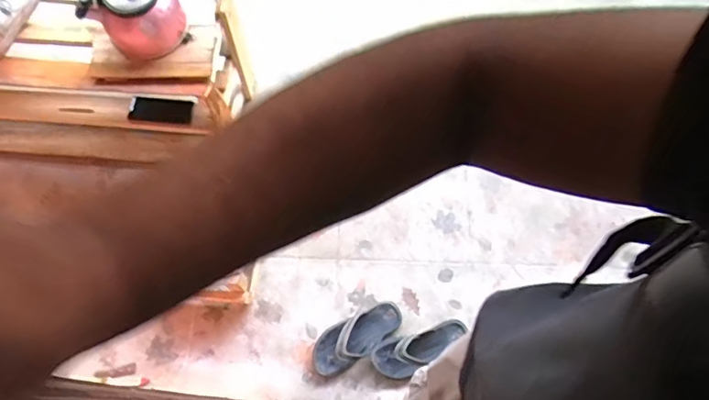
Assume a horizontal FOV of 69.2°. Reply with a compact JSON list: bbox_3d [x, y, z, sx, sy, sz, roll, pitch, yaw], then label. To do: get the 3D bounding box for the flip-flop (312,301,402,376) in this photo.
[{"bbox_3d":[0.006,0.364,1.385,0.271,0.060,0.114,-32,72,-14],"label":"flip-flop"}]

